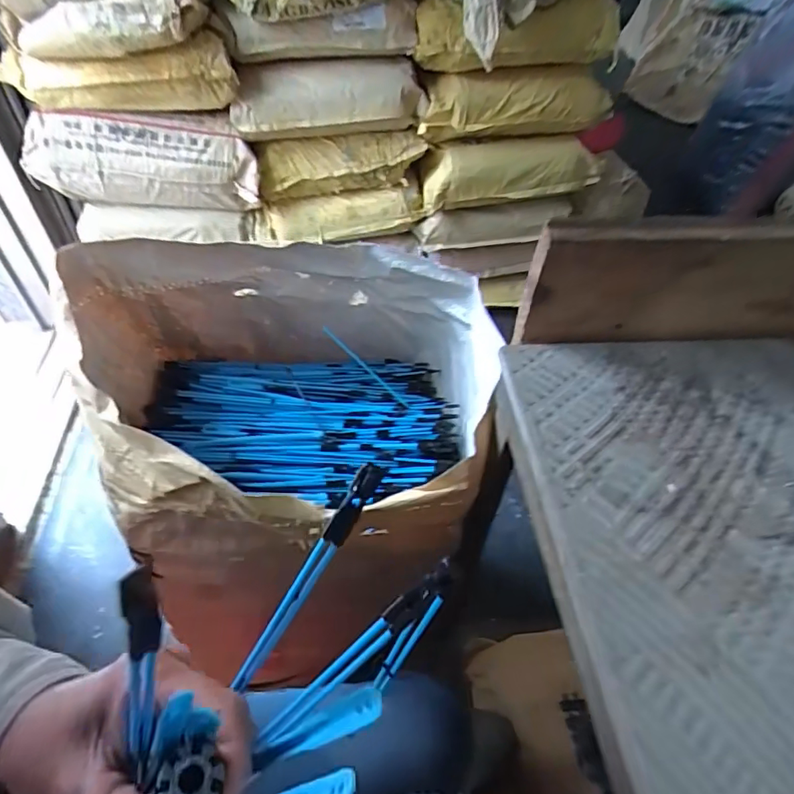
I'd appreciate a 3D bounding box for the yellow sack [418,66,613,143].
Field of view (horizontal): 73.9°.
[{"bbox_3d":[0.263,-0.650,1.170,0.424,0.129,0.113,-6,50,-8],"label":"yellow sack"}]

